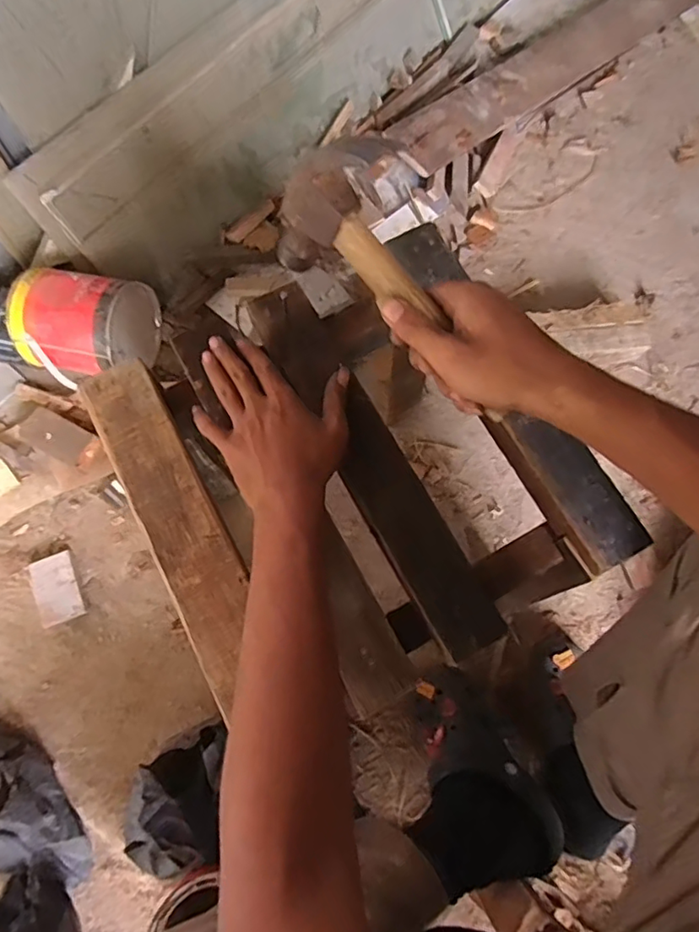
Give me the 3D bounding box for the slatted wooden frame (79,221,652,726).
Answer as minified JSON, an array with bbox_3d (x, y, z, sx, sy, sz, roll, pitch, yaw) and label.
[{"bbox_3d":[0.004,0.002,0.499,0.360,0.058,0.361,-28,76,-8],"label":"slatted wooden frame"}]

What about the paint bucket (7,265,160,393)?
[{"bbox_3d":[-0.401,-0.206,0.845,0.199,0.137,0.146,-2,72,-2],"label":"paint bucket"}]

